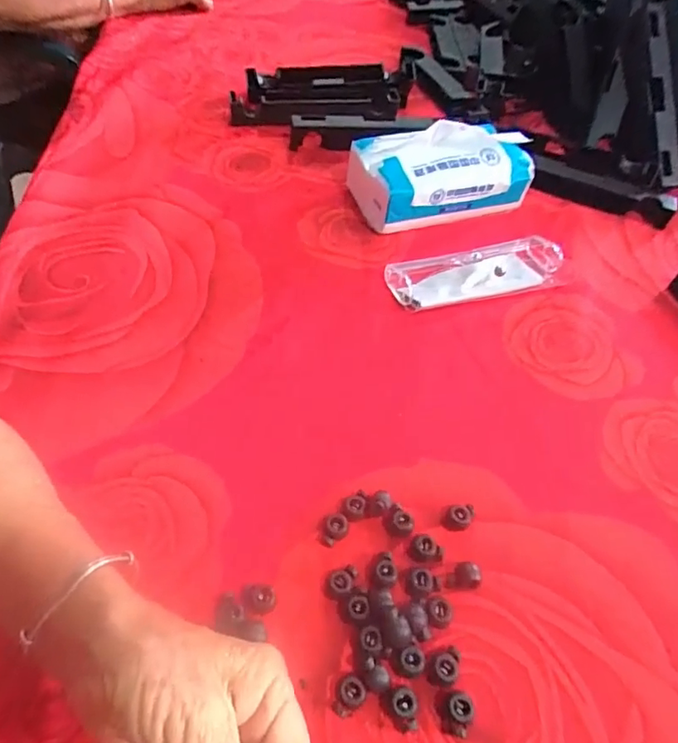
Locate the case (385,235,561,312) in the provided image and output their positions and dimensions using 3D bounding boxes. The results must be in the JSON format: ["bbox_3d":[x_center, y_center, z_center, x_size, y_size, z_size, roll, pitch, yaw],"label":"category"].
[{"bbox_3d":[0.121,-0.089,0.455,0.155,0.020,0.051,-14,55,-15],"label":"case"}]

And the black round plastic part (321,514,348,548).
[{"bbox_3d":[-0.002,0.095,0.308,0.014,0.010,0.017,12,52,5],"label":"black round plastic part"}]

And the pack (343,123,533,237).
[{"bbox_3d":[0.093,-0.197,0.503,0.176,0.079,0.086,-13,55,-15],"label":"pack"}]

